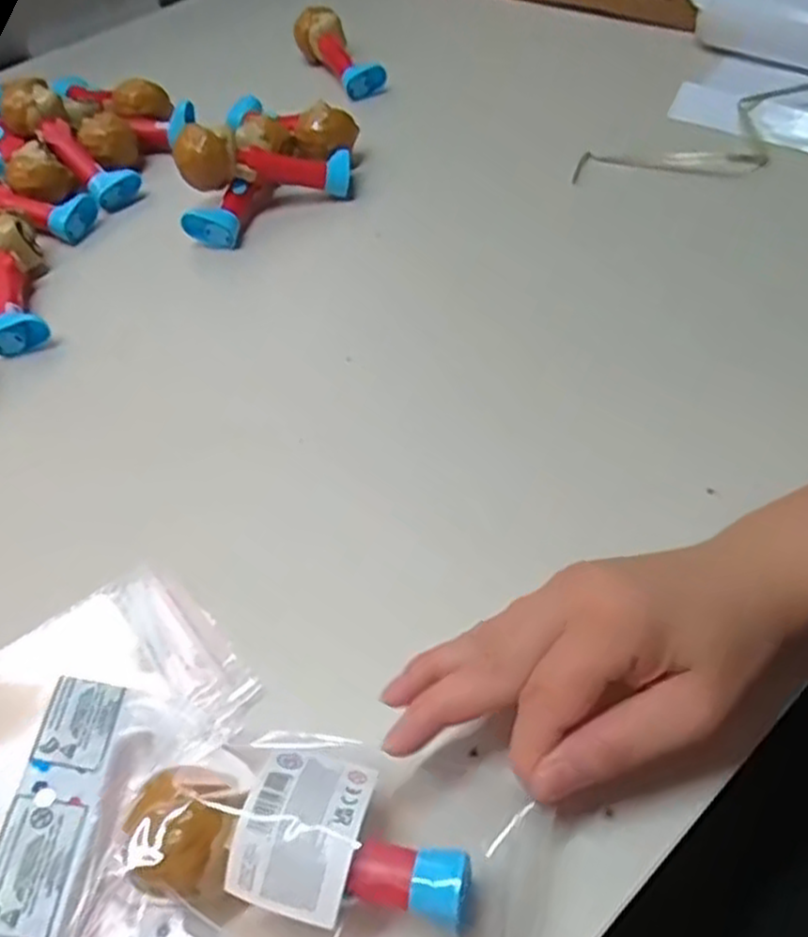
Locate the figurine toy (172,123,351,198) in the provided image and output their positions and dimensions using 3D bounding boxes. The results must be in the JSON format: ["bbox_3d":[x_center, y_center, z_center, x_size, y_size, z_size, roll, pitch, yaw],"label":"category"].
[{"bbox_3d":[-0.103,-0.225,0.551,0.124,0.039,0.034,-1,48,-20],"label":"figurine toy"}]

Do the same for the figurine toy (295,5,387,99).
[{"bbox_3d":[-0.060,-0.379,0.684,0.034,0.047,0.108,-30,54,-17],"label":"figurine toy"}]

